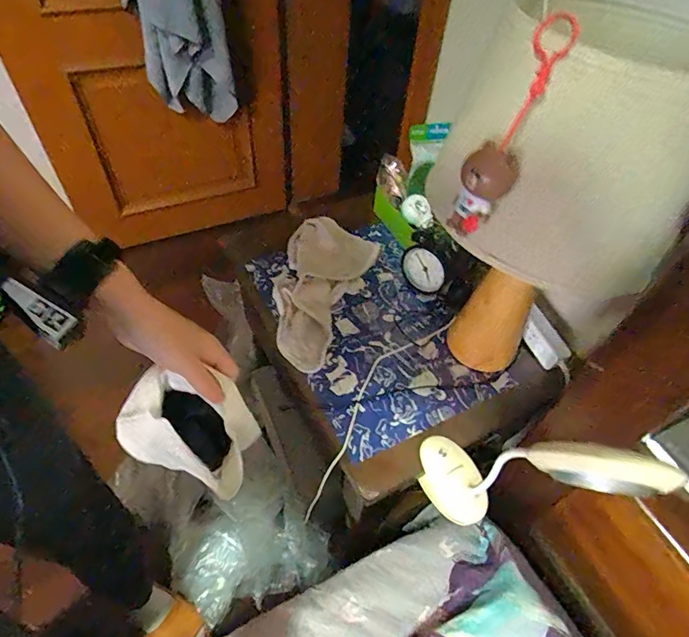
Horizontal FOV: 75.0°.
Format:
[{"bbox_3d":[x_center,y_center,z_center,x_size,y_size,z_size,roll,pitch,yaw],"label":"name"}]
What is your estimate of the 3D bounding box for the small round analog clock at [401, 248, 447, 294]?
[{"bbox_3d":[0.152,-0.093,0.837,0.091,0.076,0.032,38,40,23],"label":"small round analog clock"}]

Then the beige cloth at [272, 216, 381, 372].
[{"bbox_3d":[-0.061,-0.065,0.828,0.174,0.039,0.328,20,54,11],"label":"beige cloth"}]

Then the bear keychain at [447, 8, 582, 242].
[{"bbox_3d":[0.149,-0.168,0.414,0.051,0.198,0.050,34,29,21],"label":"bear keychain"}]

